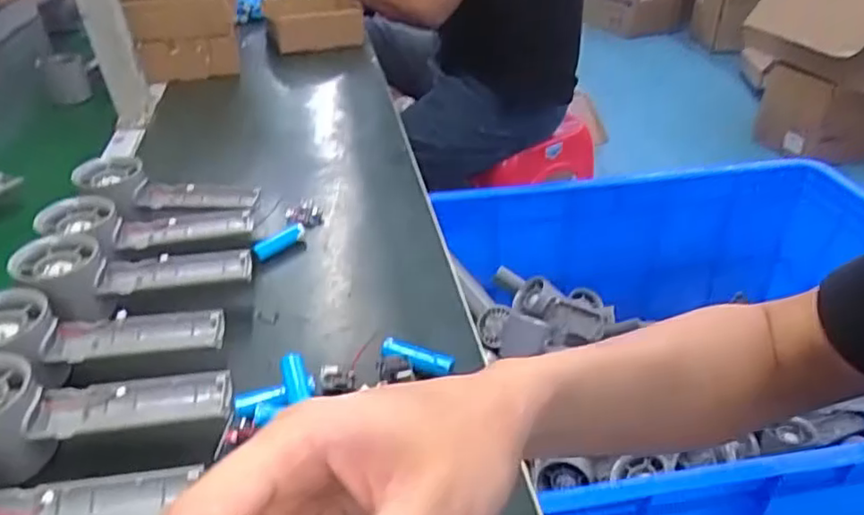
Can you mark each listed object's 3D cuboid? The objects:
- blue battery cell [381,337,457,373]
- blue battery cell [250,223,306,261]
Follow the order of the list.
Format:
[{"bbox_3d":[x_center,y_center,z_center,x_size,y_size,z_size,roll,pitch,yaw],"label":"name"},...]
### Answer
[{"bbox_3d":[-0.011,0.068,0.434,0.051,0.011,0.013,14,36,21],"label":"blue battery cell"},{"bbox_3d":[-0.134,-0.012,0.556,0.020,0.014,0.057,22,40,30],"label":"blue battery cell"}]

